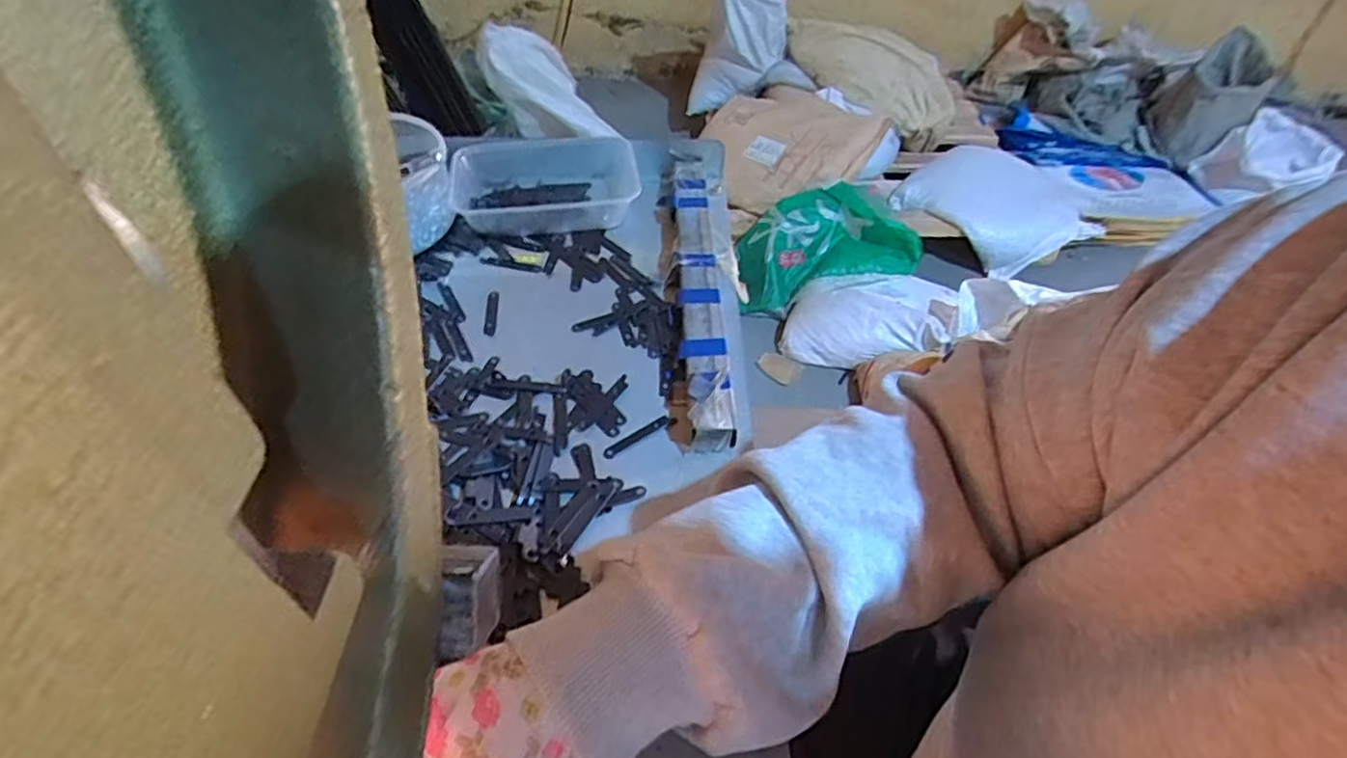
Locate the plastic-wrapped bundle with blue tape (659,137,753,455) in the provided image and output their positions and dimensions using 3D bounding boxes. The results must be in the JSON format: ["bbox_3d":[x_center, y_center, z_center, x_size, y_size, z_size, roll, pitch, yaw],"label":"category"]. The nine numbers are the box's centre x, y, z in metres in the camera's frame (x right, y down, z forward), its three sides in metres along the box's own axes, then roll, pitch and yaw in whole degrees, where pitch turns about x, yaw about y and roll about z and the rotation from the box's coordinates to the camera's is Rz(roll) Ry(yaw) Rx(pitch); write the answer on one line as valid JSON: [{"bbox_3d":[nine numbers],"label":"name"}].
[{"bbox_3d":[0.022,-0.090,0.532,0.062,0.032,0.344,0,47,-3],"label":"plastic-wrapped bundle with blue tape"}]

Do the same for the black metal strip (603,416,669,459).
[{"bbox_3d":[-0.024,0.037,0.431,0.050,0.004,0.008,-28,54,-26],"label":"black metal strip"}]

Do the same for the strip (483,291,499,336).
[{"bbox_3d":[-0.140,-0.052,0.509,0.010,0.004,0.053,-3,47,-5],"label":"strip"}]

